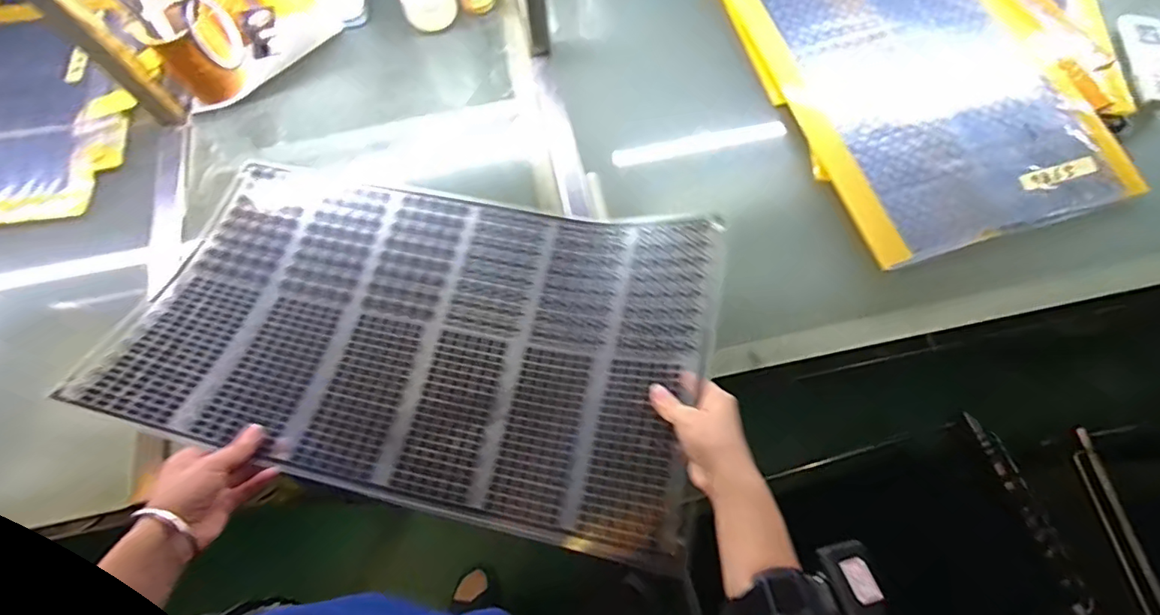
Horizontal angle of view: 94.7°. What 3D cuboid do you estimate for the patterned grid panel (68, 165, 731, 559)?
[{"bbox_3d":[-0.175,0.018,0.590,0.609,0.075,0.351,13,69,6],"label":"patterned grid panel"}]

